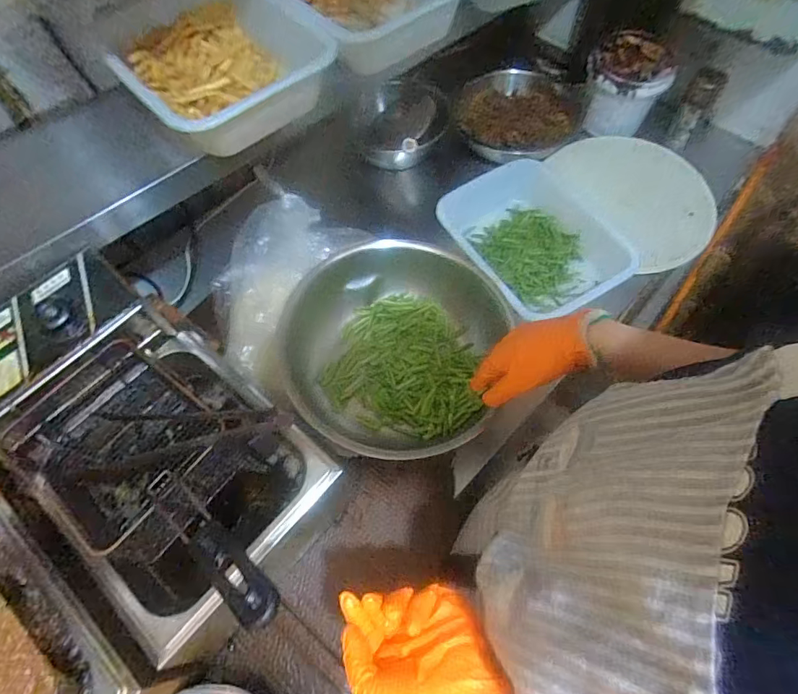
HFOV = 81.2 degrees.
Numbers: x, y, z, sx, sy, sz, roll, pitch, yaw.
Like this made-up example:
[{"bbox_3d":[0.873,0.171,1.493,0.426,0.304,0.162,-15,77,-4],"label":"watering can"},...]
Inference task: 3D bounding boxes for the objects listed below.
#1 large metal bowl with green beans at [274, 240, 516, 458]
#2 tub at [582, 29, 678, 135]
[{"bbox_3d":[-0.024,0.000,0.772,0.342,0.121,0.363,-1,62,3],"label":"large metal bowl with green beans"},{"bbox_3d":[0.485,-0.565,0.999,0.169,0.128,0.175,11,63,9],"label":"tub"}]

